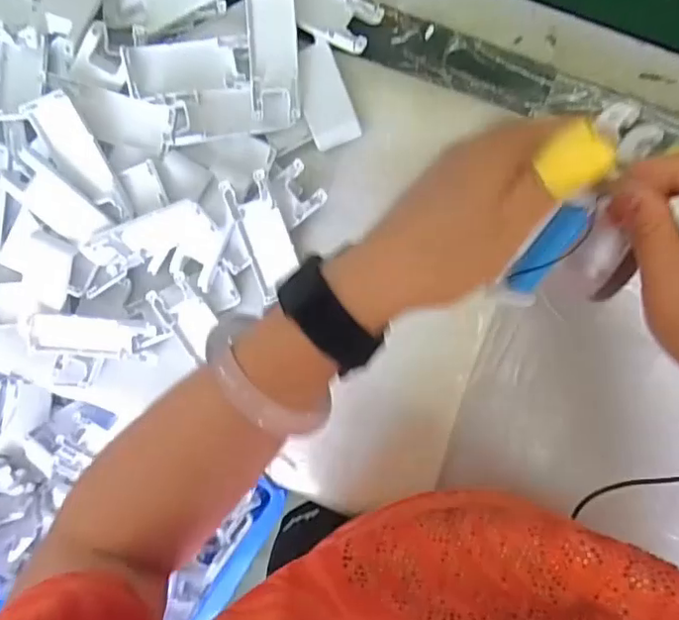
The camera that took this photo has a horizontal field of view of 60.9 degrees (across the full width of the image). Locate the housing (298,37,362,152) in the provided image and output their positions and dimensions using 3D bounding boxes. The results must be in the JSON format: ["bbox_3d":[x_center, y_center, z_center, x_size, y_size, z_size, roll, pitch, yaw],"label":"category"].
[{"bbox_3d":[-0.012,-0.174,0.470,0.039,0.006,0.084,-20,90,7],"label":"housing"}]

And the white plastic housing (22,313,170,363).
[{"bbox_3d":[-0.208,0.024,0.499,0.115,0.020,0.034,5,95,-4],"label":"white plastic housing"}]

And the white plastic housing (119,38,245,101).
[{"bbox_3d":[-0.124,-0.194,0.464,0.089,0.013,0.039,-8,94,-11],"label":"white plastic housing"}]

